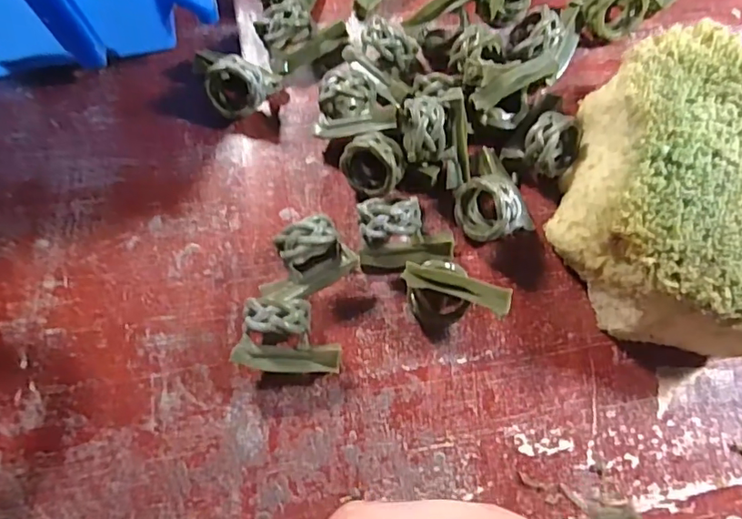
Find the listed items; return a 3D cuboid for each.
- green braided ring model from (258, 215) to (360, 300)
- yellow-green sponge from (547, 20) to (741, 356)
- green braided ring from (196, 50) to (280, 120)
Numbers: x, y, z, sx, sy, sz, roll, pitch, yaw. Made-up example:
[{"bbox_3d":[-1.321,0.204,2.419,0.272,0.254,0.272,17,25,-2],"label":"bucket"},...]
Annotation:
[{"bbox_3d":[-0.025,0.002,0.200,0.035,0.025,0.022,-36,76,-10],"label":"green braided ring model"},{"bbox_3d":[0.121,-0.023,0.196,0.095,0.042,0.106,30,75,9],"label":"yellow-green sponge"},{"bbox_3d":[-0.056,-0.074,0.221,0.031,0.029,0.020,-7,73,-1],"label":"green braided ring"}]

